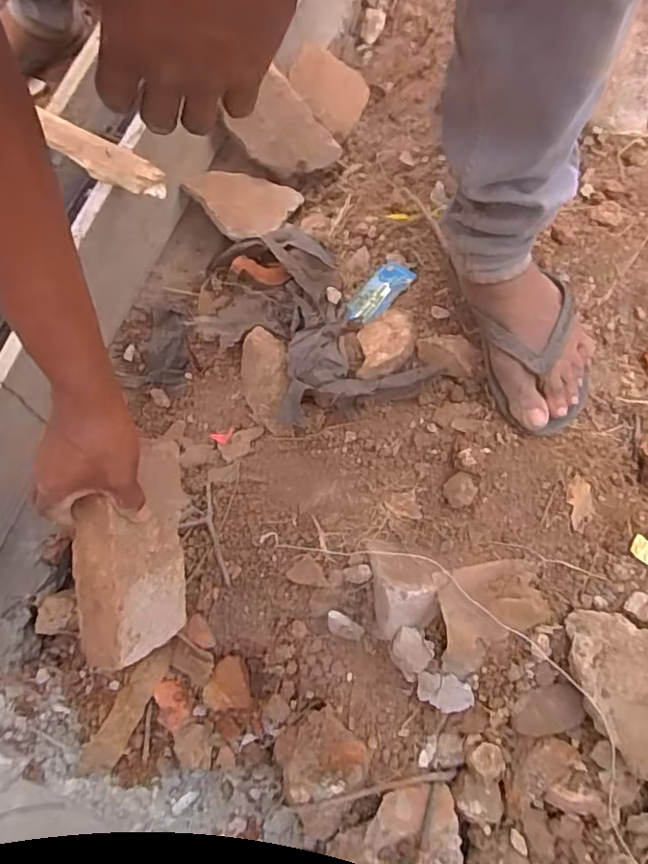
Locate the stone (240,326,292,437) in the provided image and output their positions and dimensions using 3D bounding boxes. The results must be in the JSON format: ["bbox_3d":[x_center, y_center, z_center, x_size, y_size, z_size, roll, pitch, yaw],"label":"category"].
[{"bbox_3d":[-0.069,-0.061,0.669,0.058,0.046,0.132,-6,77,-2],"label":"stone"}]

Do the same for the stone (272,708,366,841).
[{"bbox_3d":[-0.006,0.327,0.555,0.087,0.077,0.107,32,78,7],"label":"stone"}]

